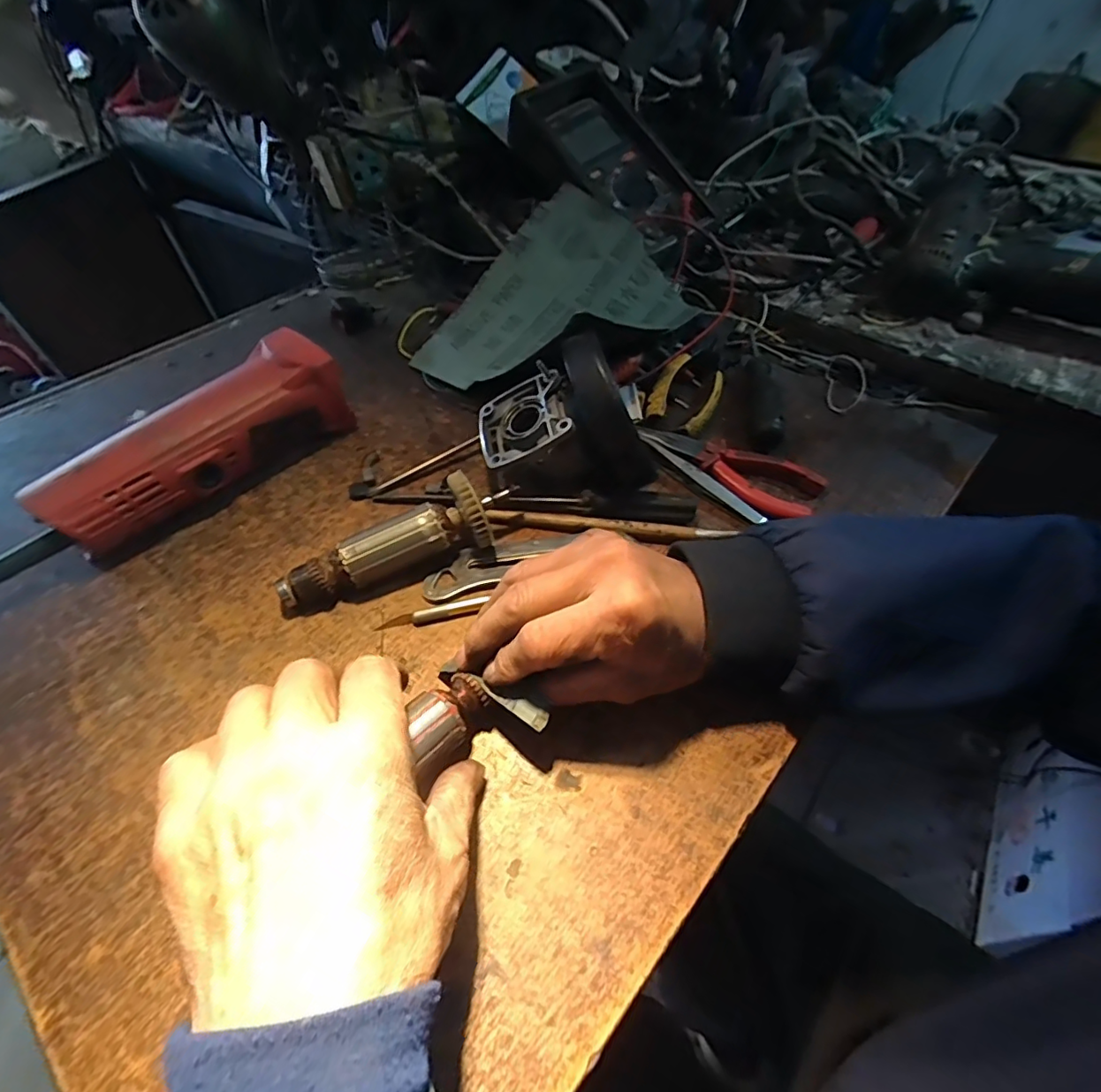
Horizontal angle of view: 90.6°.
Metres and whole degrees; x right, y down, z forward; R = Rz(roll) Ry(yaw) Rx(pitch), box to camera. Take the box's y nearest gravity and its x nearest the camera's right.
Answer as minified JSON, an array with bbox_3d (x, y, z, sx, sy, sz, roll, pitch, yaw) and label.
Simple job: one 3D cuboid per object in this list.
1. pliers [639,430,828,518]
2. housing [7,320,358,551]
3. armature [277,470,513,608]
[{"bbox_3d":[0.136,-0.062,0.408,0.125,0.023,0.058,34,61,24],"label":"pliers"},{"bbox_3d":[-0.235,-0.067,0.378,0.056,0.066,0.193,30,59,22],"label":"housing"},{"bbox_3d":[-0.094,0.005,0.328,0.136,0.048,0.039,-27,57,-17],"label":"armature"}]

